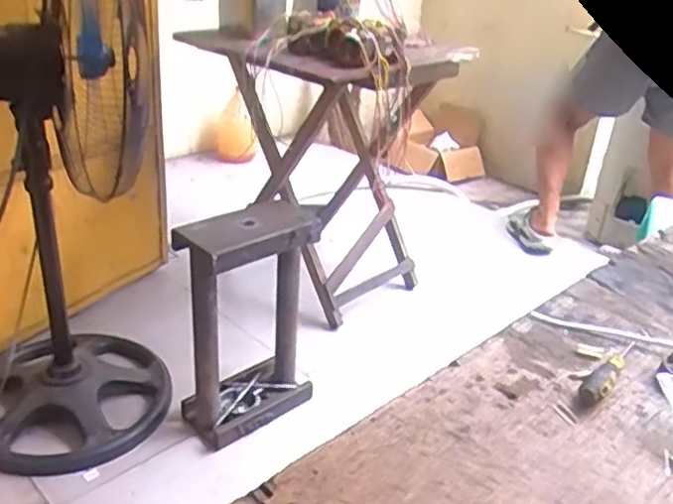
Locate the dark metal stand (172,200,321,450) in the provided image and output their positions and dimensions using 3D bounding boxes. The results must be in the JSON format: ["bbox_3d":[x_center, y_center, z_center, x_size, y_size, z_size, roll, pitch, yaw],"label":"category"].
[{"bbox_3d":[-0.169,0.131,1.350,0.151,0.451,0.263,25,34,34],"label":"dark metal stand"}]

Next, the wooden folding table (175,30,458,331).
[{"bbox_3d":[-0.047,-0.186,1.694,0.467,0.670,0.509,-18,35,-36],"label":"wooden folding table"}]

